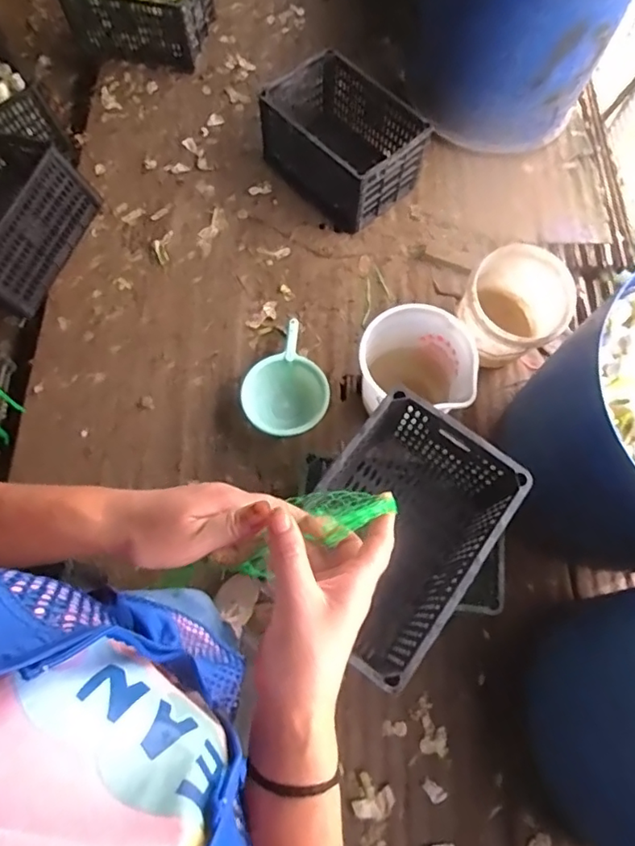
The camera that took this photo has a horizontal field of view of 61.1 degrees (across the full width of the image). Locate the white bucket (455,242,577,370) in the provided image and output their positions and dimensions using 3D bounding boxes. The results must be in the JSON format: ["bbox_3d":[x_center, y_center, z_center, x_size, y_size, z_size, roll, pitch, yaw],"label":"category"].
[{"bbox_3d":[0.503,-0.281,1.426,0.258,0.225,0.279,0,70,0],"label":"white bucket"}]

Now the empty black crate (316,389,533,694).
[{"bbox_3d":[0.136,0.207,1.007,0.293,0.223,0.437,36,73,11],"label":"empty black crate"}]

